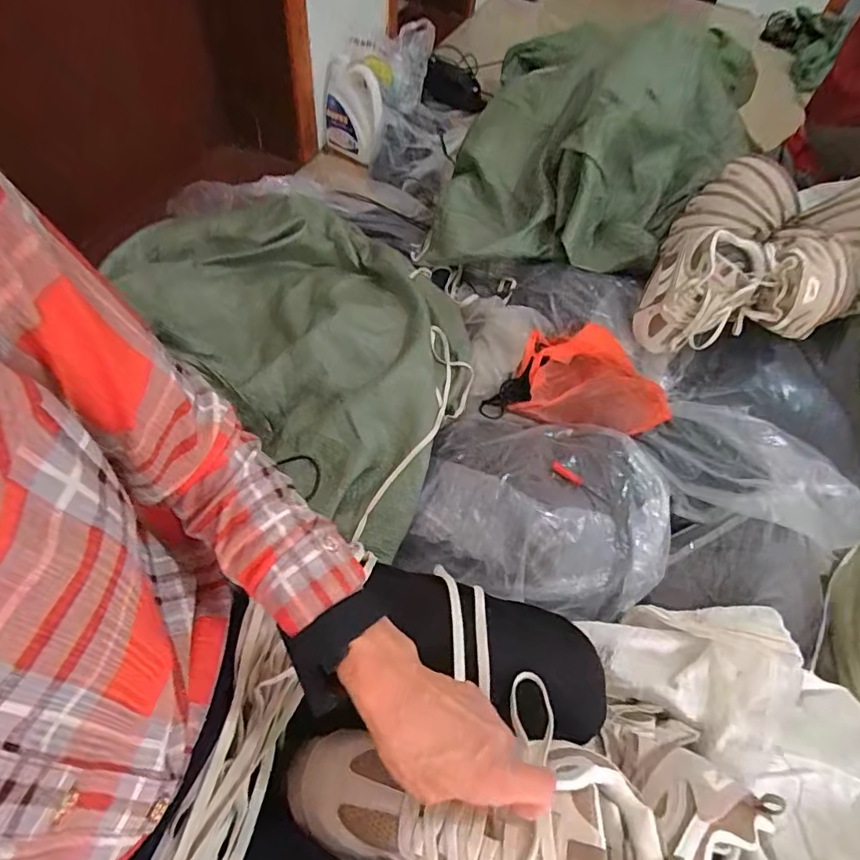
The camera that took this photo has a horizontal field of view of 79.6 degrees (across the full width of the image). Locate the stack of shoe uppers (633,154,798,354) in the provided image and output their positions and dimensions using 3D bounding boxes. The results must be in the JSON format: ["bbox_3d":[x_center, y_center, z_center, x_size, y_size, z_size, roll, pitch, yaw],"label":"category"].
[{"bbox_3d":[0.536,-0.340,0.949,0.179,0.185,0.395,26,72,13],"label":"stack of shoe uppers"}]

